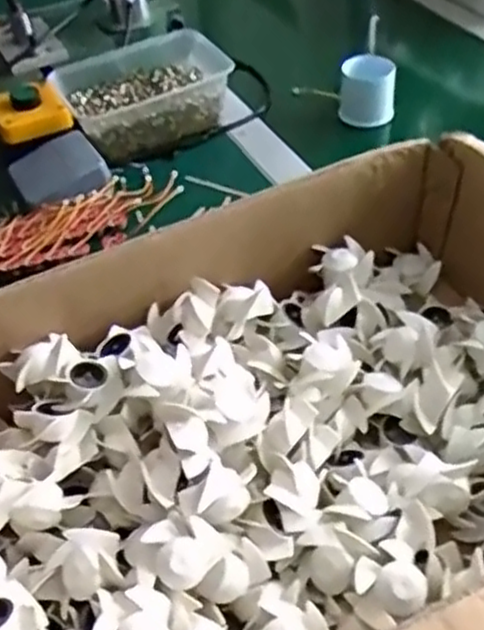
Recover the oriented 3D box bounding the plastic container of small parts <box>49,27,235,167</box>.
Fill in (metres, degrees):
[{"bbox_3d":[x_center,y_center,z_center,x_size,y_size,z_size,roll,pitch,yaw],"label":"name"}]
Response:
[{"bbox_3d":[-0.094,-0.226,0.761,0.172,0.055,0.122,-21,47,-15],"label":"plastic container of small parts"}]

